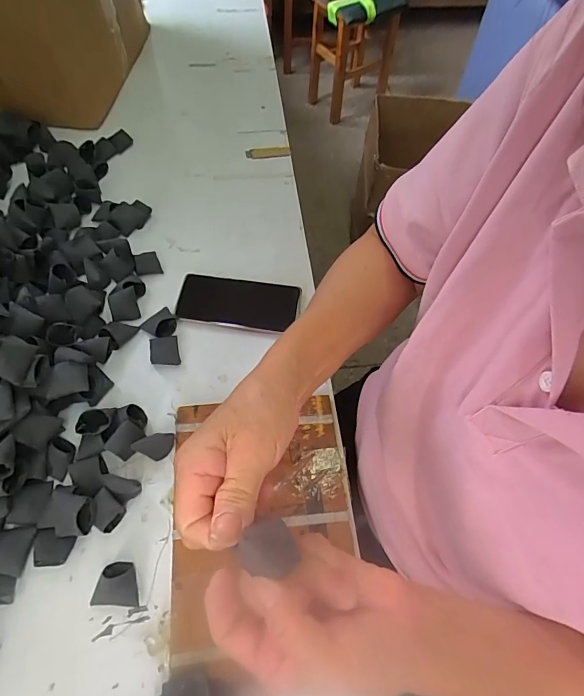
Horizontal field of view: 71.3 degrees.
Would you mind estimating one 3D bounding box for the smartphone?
[{"bbox_3d":[-0.070,-0.063,0.546,0.157,0.014,0.076,7,62,2],"label":"smartphone"}]

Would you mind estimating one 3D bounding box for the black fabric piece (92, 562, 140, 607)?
[{"bbox_3d":[-0.166,0.221,0.382,0.041,0.029,0.036,2,62,-1],"label":"black fabric piece"}]

